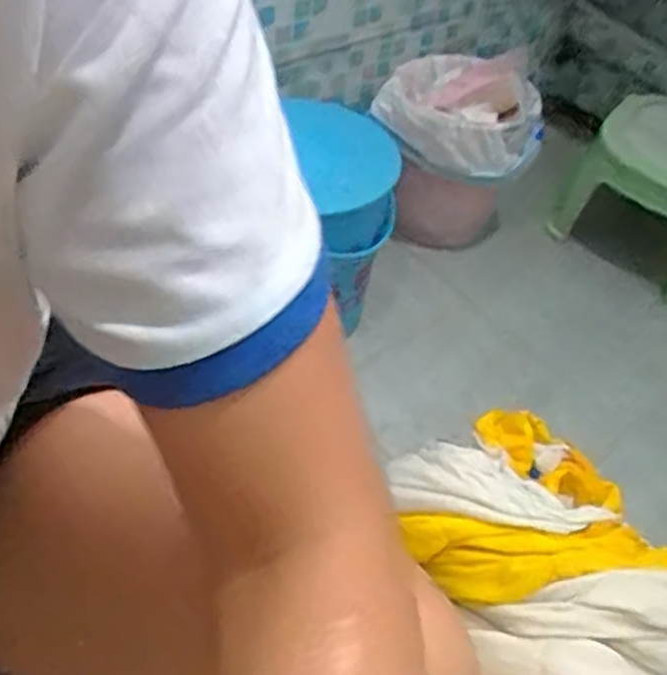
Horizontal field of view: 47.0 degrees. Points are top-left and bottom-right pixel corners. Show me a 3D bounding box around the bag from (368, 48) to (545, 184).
[{"bbox_3d":[0.190,-0.338,1.153,0.234,0.110,0.235,24,46,17],"label":"bag"}]

